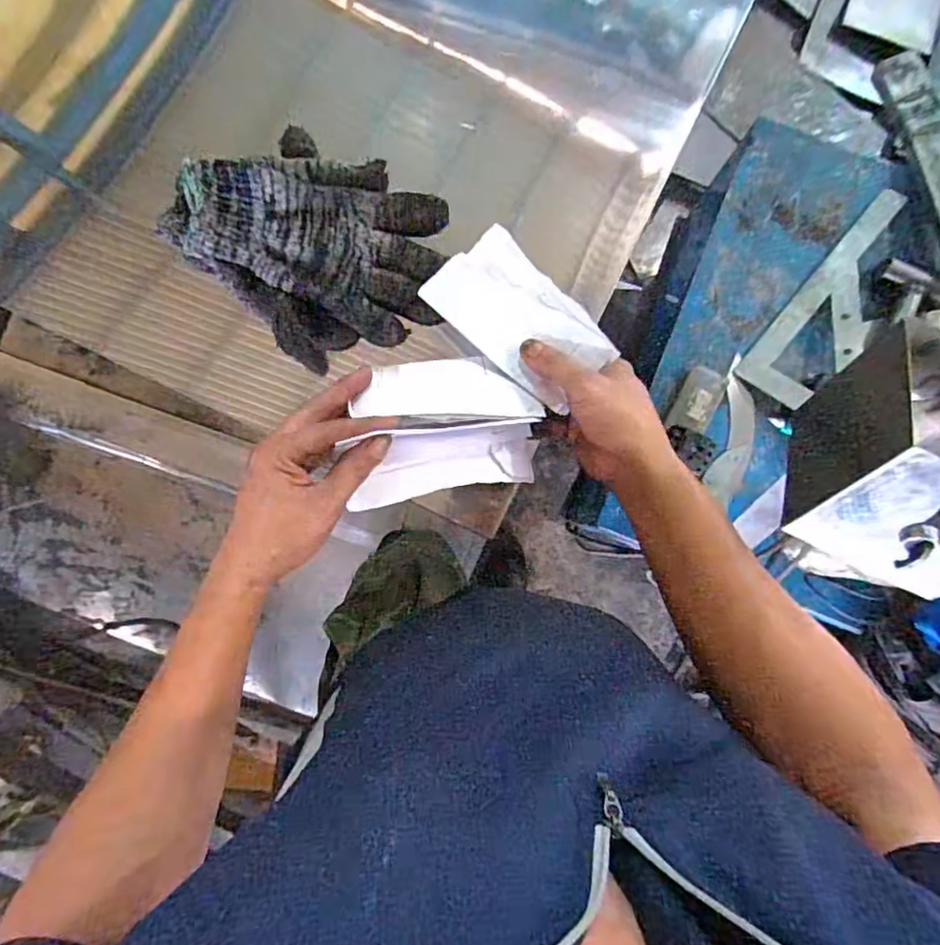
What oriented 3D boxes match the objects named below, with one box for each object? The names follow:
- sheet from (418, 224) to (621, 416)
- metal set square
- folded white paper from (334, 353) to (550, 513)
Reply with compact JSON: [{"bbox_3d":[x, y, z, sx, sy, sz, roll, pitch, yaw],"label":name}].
[{"bbox_3d":[0.039,-0.124,0.470,0.151,0.011,0.079,45,93,8],"label":"sheet"},{"bbox_3d":[0.609,-0.278,0.951,0.130,0.014,0.379,41,95,23],"label":"metal set square"},{"bbox_3d":[-0.020,-0.038,0.463,0.151,0.050,0.110,-8,93,0],"label":"folded white paper"}]

